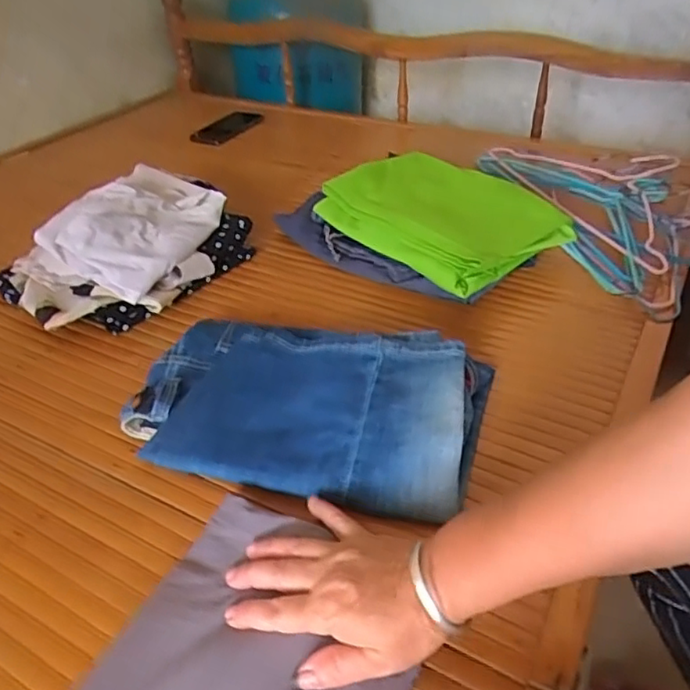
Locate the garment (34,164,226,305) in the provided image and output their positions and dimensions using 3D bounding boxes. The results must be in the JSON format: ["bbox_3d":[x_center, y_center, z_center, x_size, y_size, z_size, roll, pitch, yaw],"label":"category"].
[{"bbox_3d":[-0.249,-0.155,0.757,0.154,0.063,0.232,10,40,15],"label":"garment"}]

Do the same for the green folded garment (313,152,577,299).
[{"bbox_3d":[0.124,-0.168,0.767,0.208,0.053,0.254,-29,46,-30],"label":"green folded garment"}]

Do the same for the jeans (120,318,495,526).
[{"bbox_3d":[-0.035,0.048,0.559,0.311,0.045,0.196,8,40,14],"label":"jeans"}]

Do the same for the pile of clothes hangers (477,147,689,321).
[{"bbox_3d":[0.382,-0.195,0.845,0.271,0.041,0.445,-13,39,-12],"label":"pile of clothes hangers"}]

